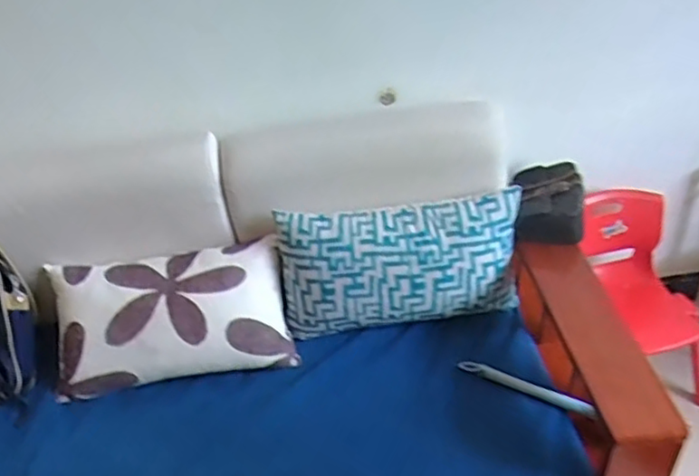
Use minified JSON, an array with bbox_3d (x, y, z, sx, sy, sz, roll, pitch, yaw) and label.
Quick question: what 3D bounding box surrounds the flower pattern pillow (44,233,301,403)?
[{"bbox_3d":[-0.363,0.161,1.253,0.470,0.253,0.120,-9,1,-5],"label":"flower pattern pillow"}]

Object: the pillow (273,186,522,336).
[{"bbox_3d":[0.097,0.048,1.302,0.497,0.253,0.130,-8,13,-7],"label":"pillow"}]

